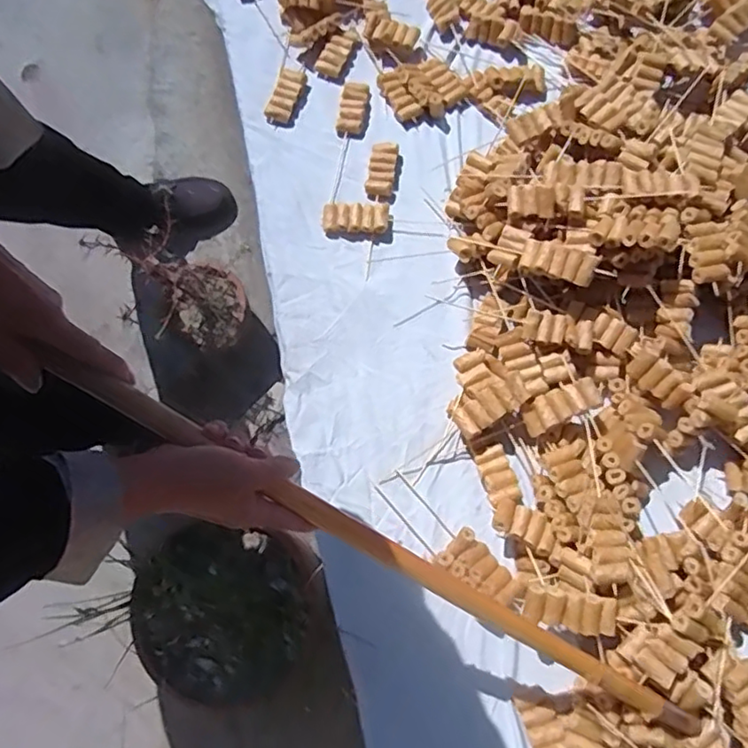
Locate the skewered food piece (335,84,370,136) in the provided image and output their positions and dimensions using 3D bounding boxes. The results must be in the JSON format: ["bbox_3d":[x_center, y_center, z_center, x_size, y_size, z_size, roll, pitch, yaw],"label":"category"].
[{"bbox_3d":[-0.032,-0.415,0.971,0.042,0.020,0.094,9,74,5],"label":"skewered food piece"}]

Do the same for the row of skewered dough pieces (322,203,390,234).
[{"bbox_3d":[-0.027,-0.230,0.917,0.096,0.012,0.042,2,90,3],"label":"row of skewered dough pieces"}]

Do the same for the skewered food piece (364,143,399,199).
[{"bbox_3d":[0.011,-0.305,0.936,0.040,0.018,0.091,8,74,5],"label":"skewered food piece"}]

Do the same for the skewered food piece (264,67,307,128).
[{"bbox_3d":[-0.140,-0.439,0.984,0.040,0.019,0.100,16,75,7],"label":"skewered food piece"}]

